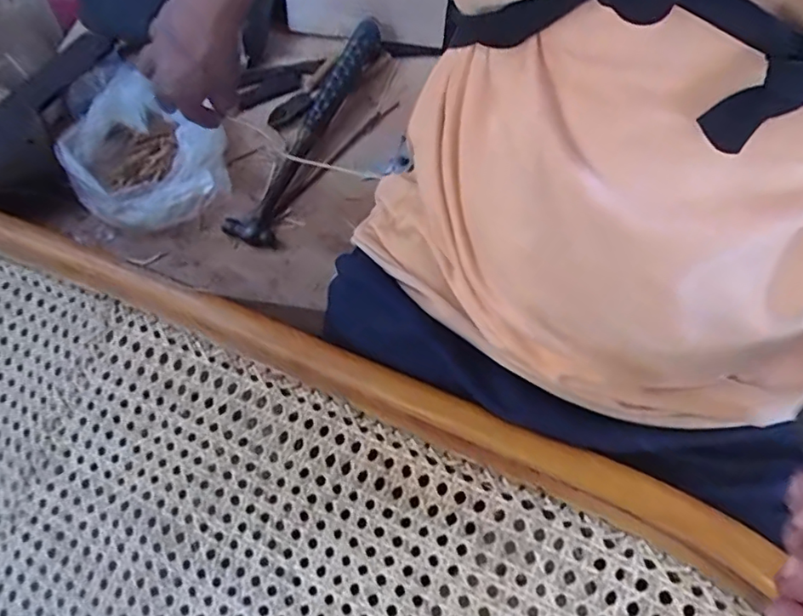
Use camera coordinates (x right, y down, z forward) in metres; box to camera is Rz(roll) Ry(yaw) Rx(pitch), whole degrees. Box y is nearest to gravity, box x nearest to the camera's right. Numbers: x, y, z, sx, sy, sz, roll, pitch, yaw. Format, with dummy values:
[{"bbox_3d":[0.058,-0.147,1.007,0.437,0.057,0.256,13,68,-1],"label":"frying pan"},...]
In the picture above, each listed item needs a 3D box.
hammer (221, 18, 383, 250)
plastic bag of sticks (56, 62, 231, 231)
[{"bbox_3d":[-0.092,-0.199,0.598,0.051,0.038,0.309,22,66,12],"label":"hammer"},{"bbox_3d":[-0.274,-0.158,0.571,0.209,0.049,0.141,37,70,18],"label":"plastic bag of sticks"}]

